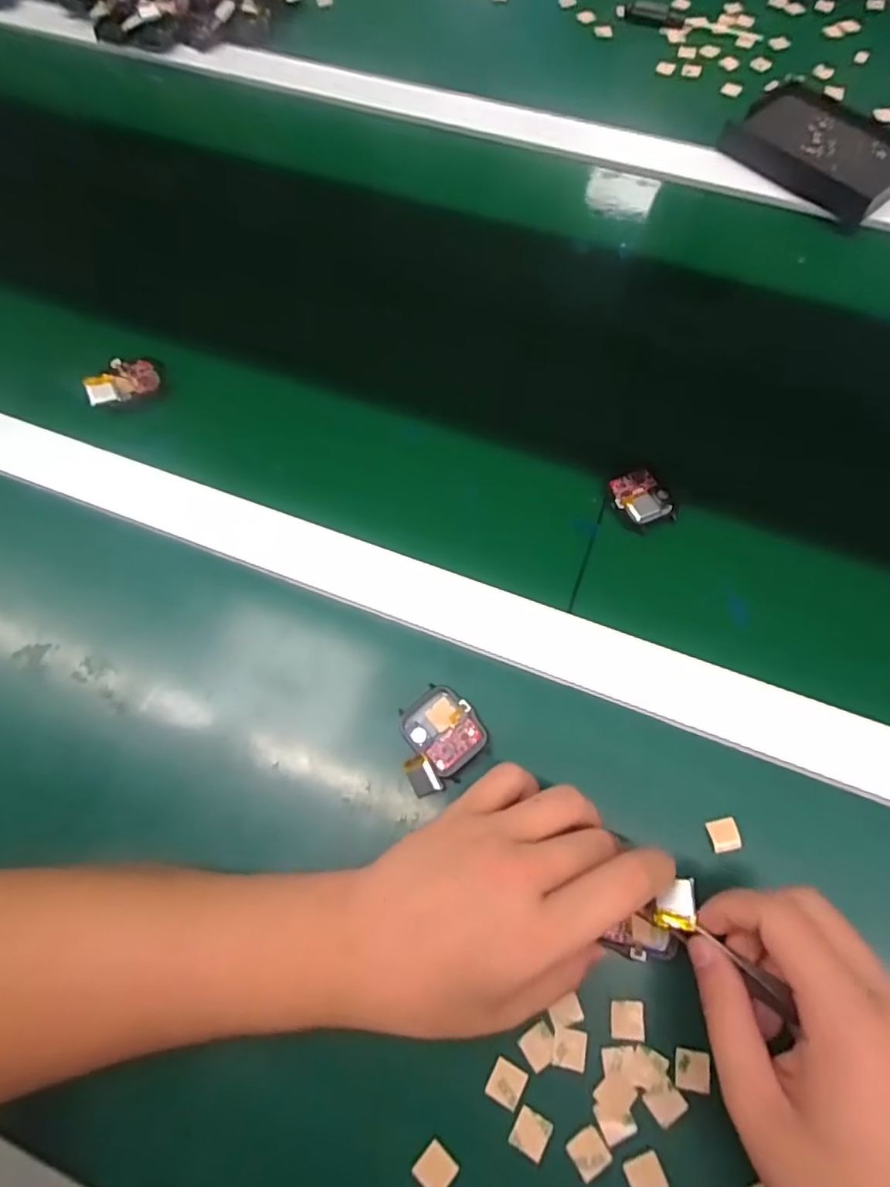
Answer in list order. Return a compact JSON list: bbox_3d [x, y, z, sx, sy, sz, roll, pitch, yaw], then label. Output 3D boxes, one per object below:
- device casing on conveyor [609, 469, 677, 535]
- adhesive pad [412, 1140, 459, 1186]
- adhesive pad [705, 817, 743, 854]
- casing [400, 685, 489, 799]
[{"bbox_3d":[0.125,-0.060,0.378,0.035,0.005,0.040,-23,70,-7],"label":"device casing on conveyor"},{"bbox_3d":[-0.004,0.260,0.267,0.016,0.004,0.015,41,76,16],"label":"adhesive pad"},{"bbox_3d":[0.145,0.126,0.308,0.015,0.004,0.015,-9,69,-1],"label":"adhesive pad"},{"bbox_3d":[-0.005,0.078,0.322,0.048,0.014,0.046,-36,72,-11],"label":"casing"}]

